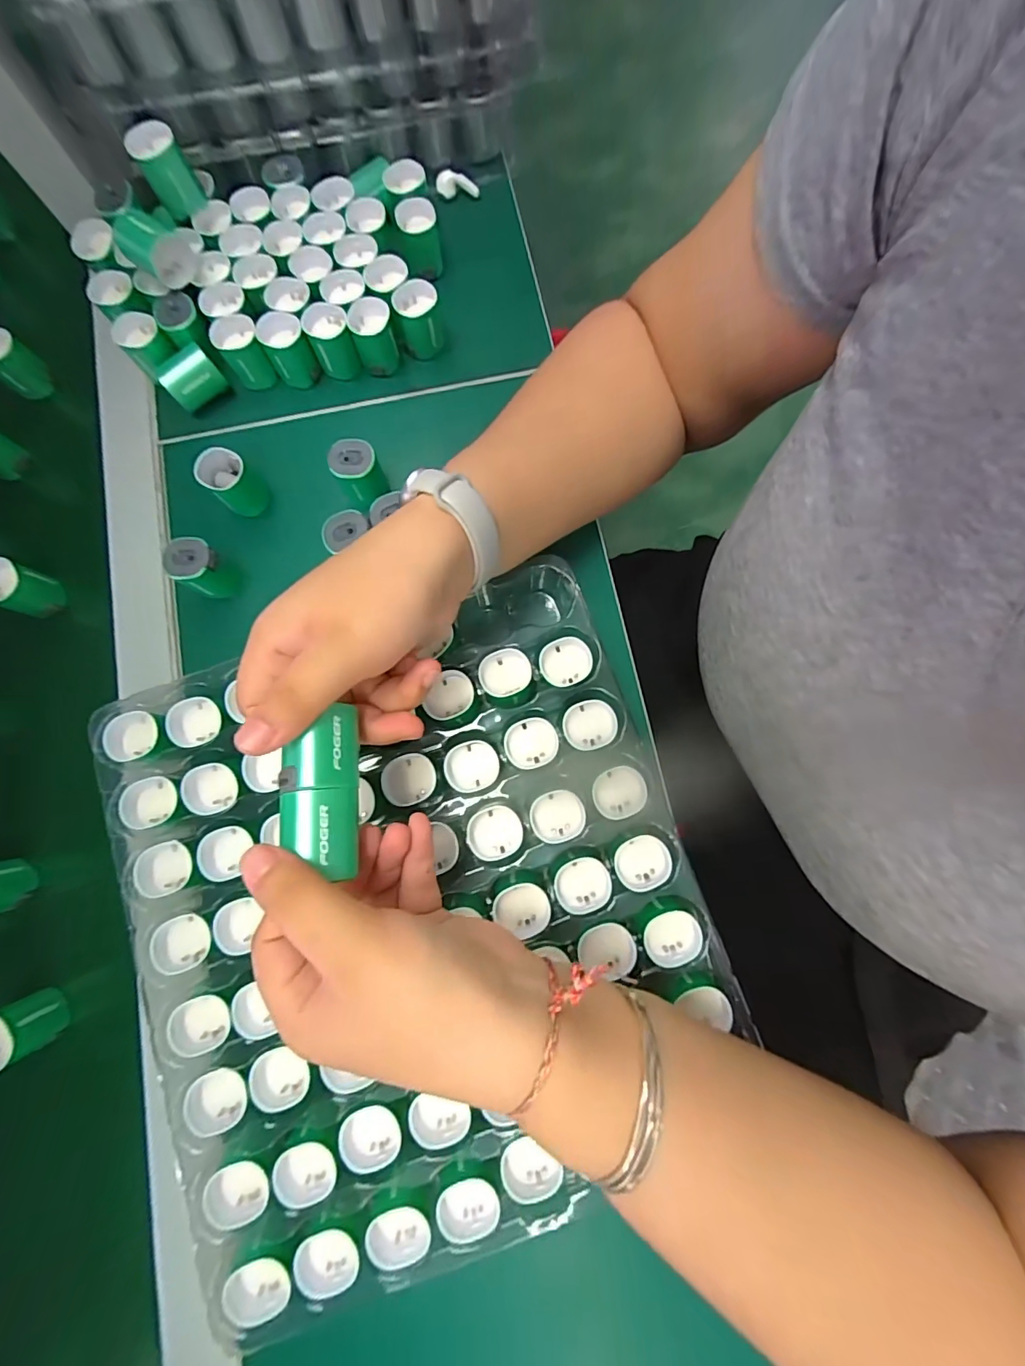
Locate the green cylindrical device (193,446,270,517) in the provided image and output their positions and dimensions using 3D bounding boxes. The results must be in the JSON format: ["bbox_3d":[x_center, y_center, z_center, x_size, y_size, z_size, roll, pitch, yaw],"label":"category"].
[{"bbox_3d":[-0.188,-0.135,0.323,0.025,0.034,0.028,38,82,8],"label":"green cylindrical device"}]

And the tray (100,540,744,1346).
[{"bbox_3d":[-0.054,0.118,0.268,0.295,0.028,0.314,-21,79,-3],"label":"tray"}]

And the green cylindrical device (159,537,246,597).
[{"bbox_3d":[-0.199,-0.075,0.314,0.029,0.038,0.031,0,78,1],"label":"green cylindrical device"}]

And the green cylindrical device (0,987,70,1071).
[{"bbox_3d":[-0.286,0.200,0.277,0.032,0.031,0.030,0,78,1],"label":"green cylindrical device"}]

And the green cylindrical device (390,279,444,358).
[{"bbox_3d":[-0.067,-0.259,0.344,0.030,0.036,0.029,0,78,1],"label":"green cylindrical device"}]

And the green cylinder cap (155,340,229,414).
[{"bbox_3d":[-0.225,-0.213,0.342,0.036,0.031,0.030,-40,80,-7],"label":"green cylinder cap"}]

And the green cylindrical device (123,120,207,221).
[{"bbox_3d":[-0.233,-0.345,0.327,0.028,0.039,0.030,0,78,1],"label":"green cylindrical device"}]

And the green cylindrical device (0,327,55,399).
[{"bbox_3d":[-0.365,-0.233,0.352,0.027,0.037,0.030,38,82,8],"label":"green cylindrical device"}]

